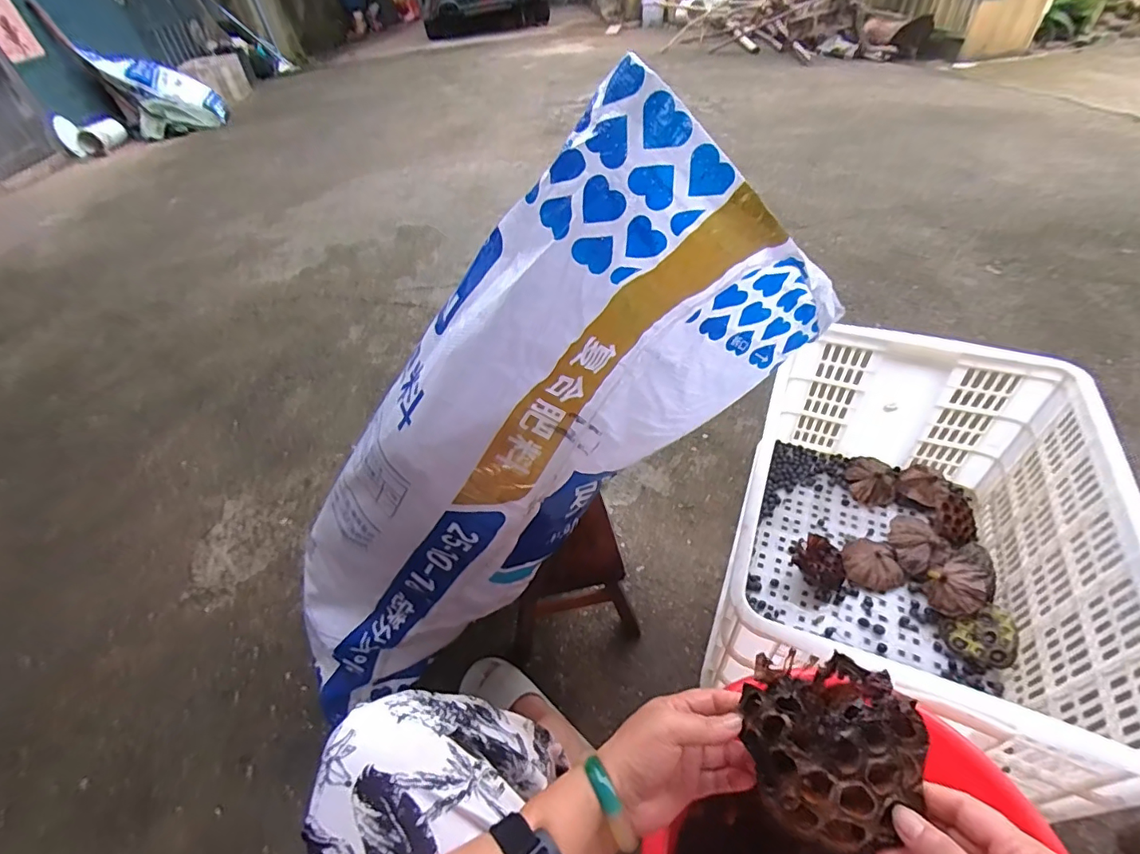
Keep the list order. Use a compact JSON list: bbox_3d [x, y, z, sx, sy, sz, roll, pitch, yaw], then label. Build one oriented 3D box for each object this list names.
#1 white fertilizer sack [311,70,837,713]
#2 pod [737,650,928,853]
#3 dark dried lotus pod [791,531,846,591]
[{"bbox_3d":[-0.074,0.077,0.574,0.316,0.775,0.145,20,35,-35],"label":"white fertilizer sack"},{"bbox_3d":[0.173,0.213,0.335,0.104,0.050,0.102,-4,47,1],"label":"pod"},{"bbox_3d":[0.411,0.227,0.836,0.076,0.043,0.081,-4,44,4],"label":"dark dried lotus pod"}]

